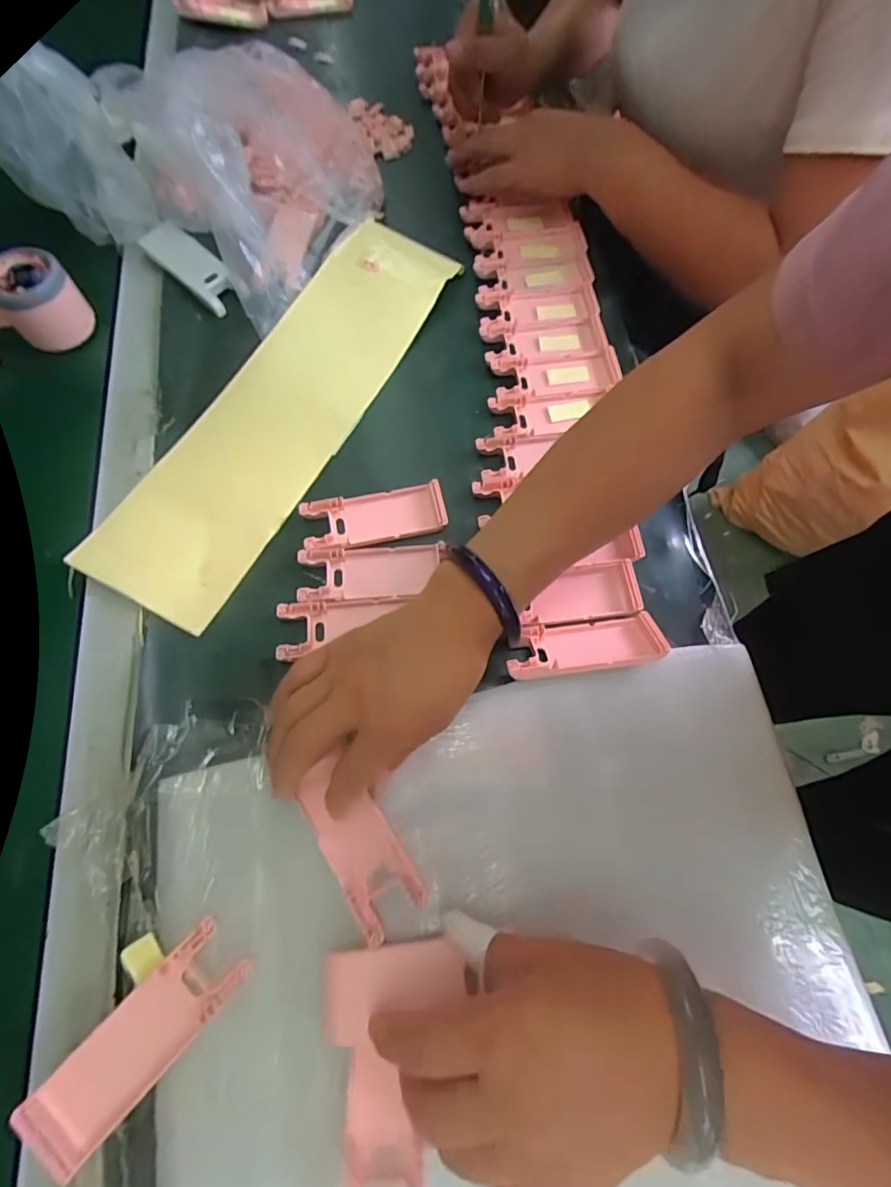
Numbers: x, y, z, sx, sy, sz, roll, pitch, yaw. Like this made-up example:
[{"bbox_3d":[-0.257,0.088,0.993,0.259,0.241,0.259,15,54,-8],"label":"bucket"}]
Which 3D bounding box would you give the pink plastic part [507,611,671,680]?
[{"bbox_3d":[0.093,0.034,0.338,0.105,0.018,0.037,-6,68,-4],"label":"pink plastic part"}]

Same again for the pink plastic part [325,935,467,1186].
[{"bbox_3d":[-0.023,0.237,0.251,0.071,0.008,0.106,-5,68,-4],"label":"pink plastic part"}]

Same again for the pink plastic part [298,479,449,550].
[{"bbox_3d":[-0.053,-0.058,0.378,0.104,0.008,0.041,-12,69,-6],"label":"pink plastic part"}]

